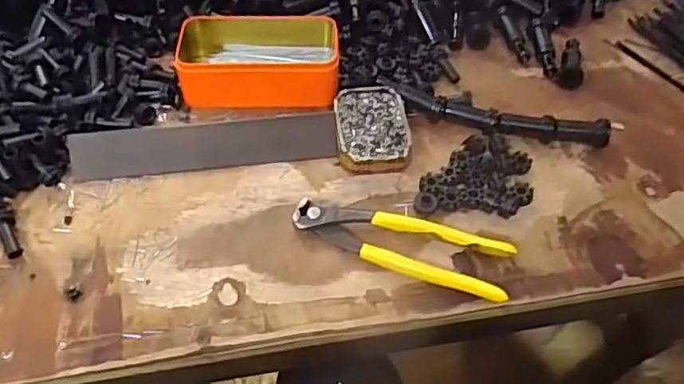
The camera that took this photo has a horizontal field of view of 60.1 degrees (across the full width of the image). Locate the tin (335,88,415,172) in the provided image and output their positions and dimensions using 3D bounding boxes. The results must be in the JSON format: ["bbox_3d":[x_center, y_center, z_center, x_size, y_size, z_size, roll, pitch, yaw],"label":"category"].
[{"bbox_3d":[0.026,-0.056,0.513,0.062,0.017,0.088,-2,51,-5],"label":"tin"}]

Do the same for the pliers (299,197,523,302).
[{"bbox_3d":[0.044,0.037,0.451,0.165,0.020,0.048,17,52,11],"label":"pliers"}]

